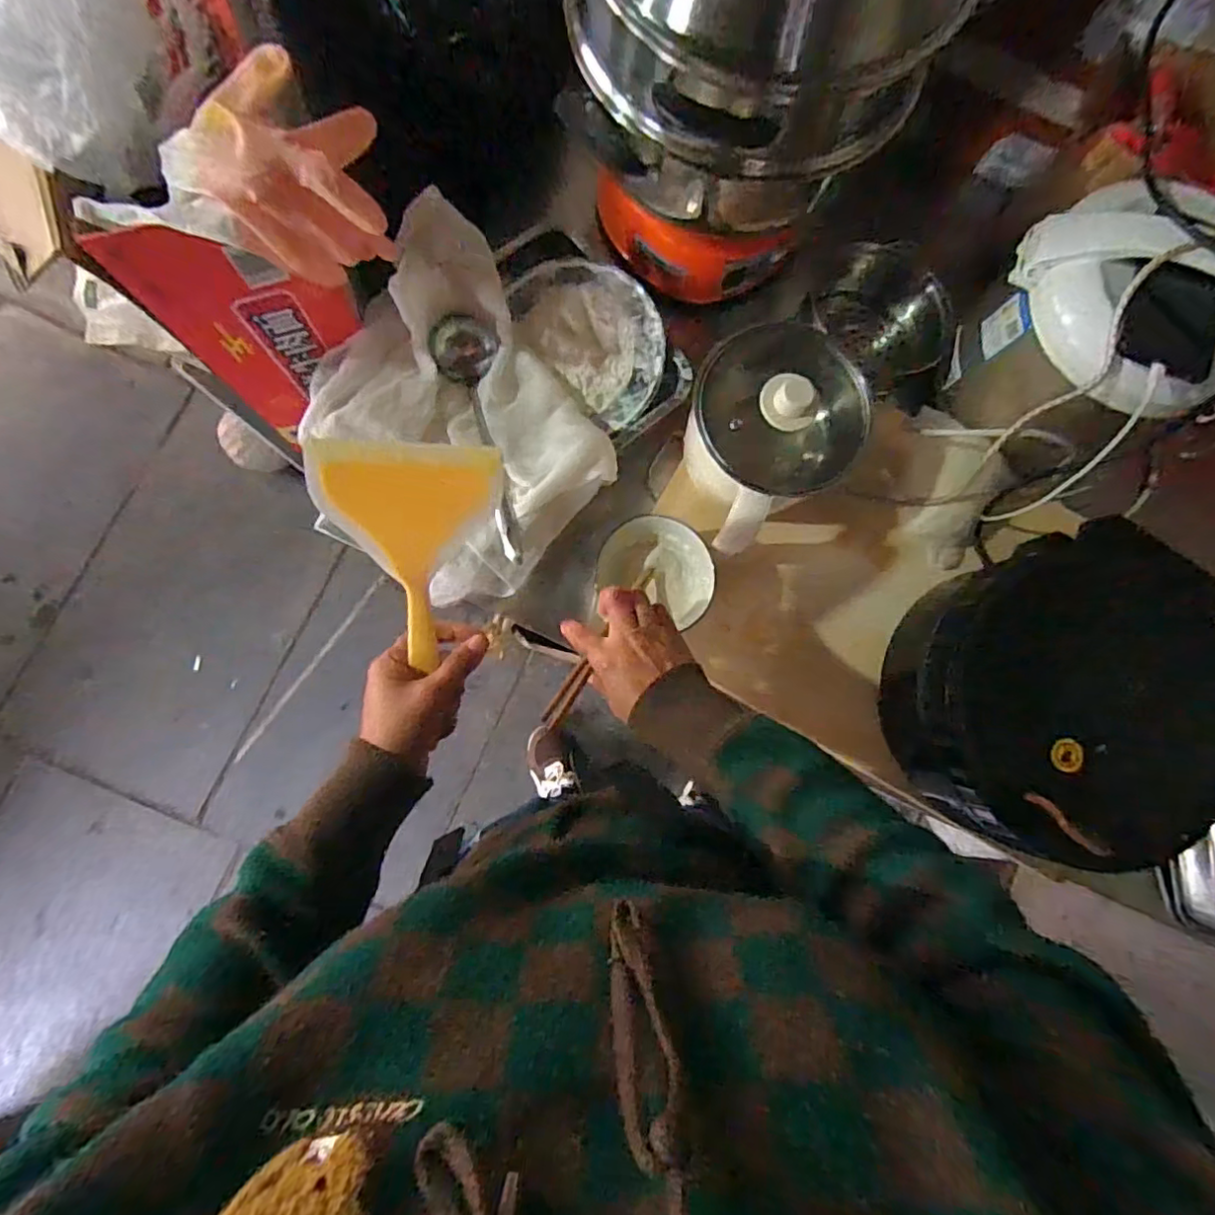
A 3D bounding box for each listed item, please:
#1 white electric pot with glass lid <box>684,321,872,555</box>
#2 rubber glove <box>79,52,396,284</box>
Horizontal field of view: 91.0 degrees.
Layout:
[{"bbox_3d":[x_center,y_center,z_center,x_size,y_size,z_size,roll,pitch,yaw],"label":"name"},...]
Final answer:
[{"bbox_3d":[0.149,-0.153,0.587,0.158,0.132,0.195,25,81,-1],"label":"white electric pot with glass lid"},{"bbox_3d":[-0.274,-0.334,0.467,0.202,0.091,0.129,10,82,-3],"label":"rubber glove"}]

